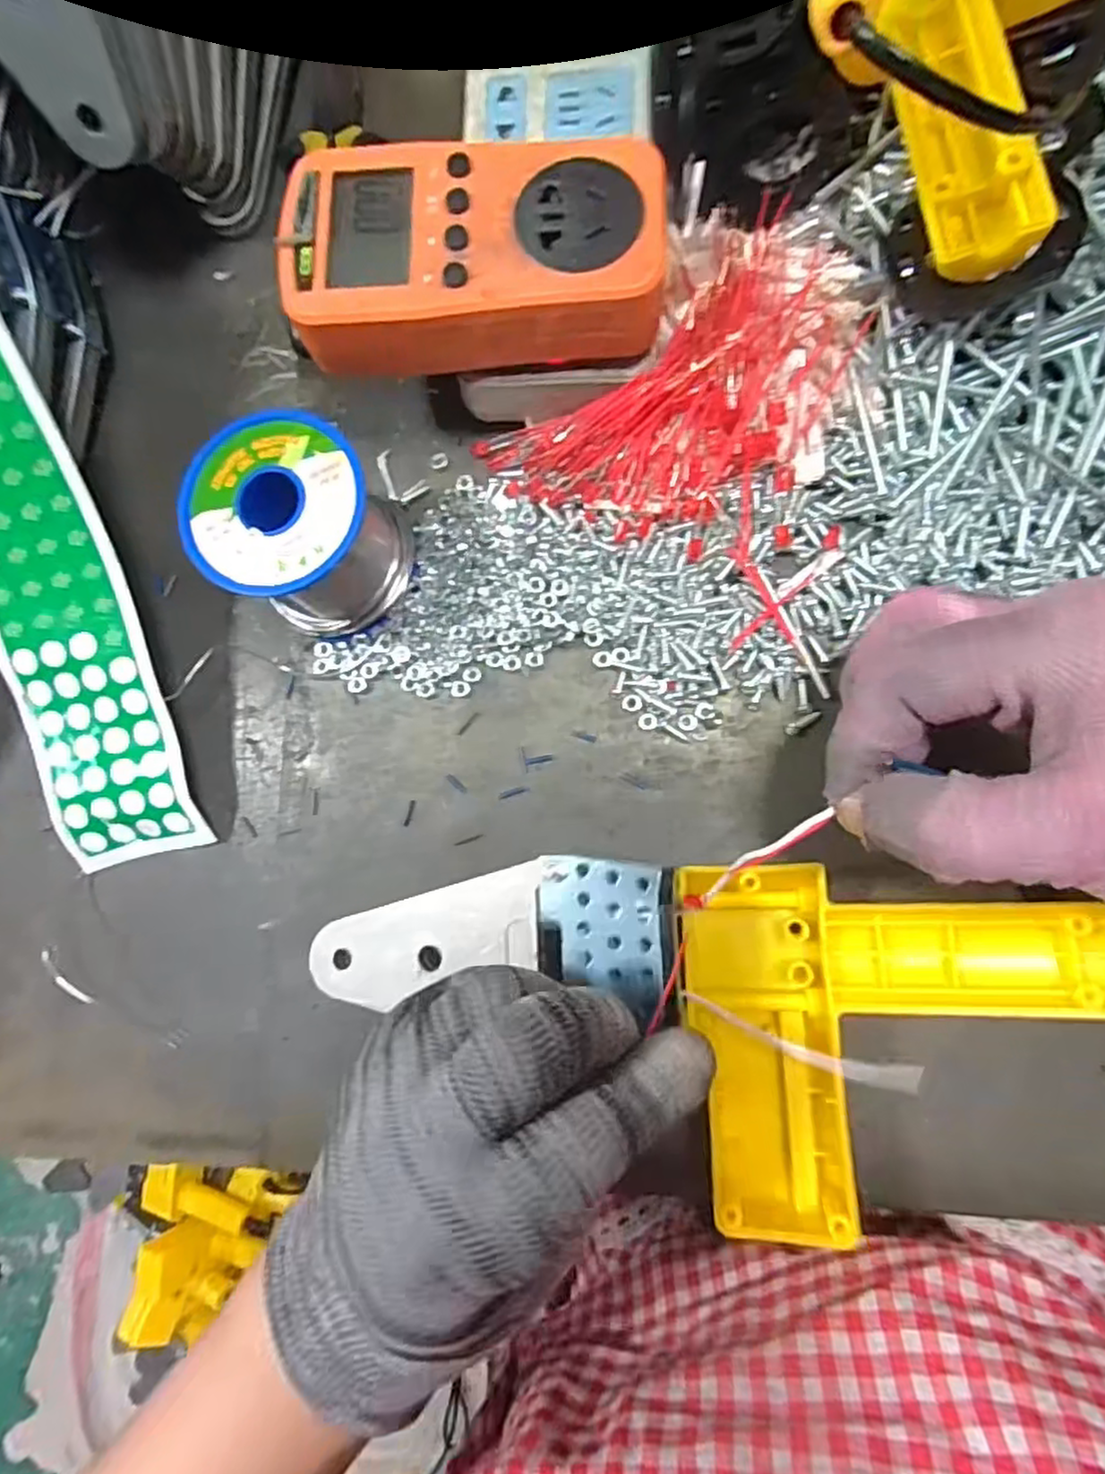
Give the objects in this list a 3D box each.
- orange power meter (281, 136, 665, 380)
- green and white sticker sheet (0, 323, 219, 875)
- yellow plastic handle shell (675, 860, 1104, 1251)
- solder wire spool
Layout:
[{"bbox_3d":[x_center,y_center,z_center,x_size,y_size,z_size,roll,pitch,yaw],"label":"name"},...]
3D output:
[{"bbox_3d":[-0.026,-0.163,0.243,0.126,0.031,0.072,0,83,7],"label":"orange power meter"},{"bbox_3d":[-0.198,-0.054,0.269,0.058,0.015,0.220,-14,103,6],"label":"green and white sticker sheet"},{"bbox_3d":[0.120,0.099,0.232,0.143,0.041,0.114,-5,84,7],"label":"yellow plastic handle shell"},{"bbox_3d":[-0.094,-0.078,0.269,0.064,0.061,0.064,-1,83,7],"label":"solder wire spool"}]

